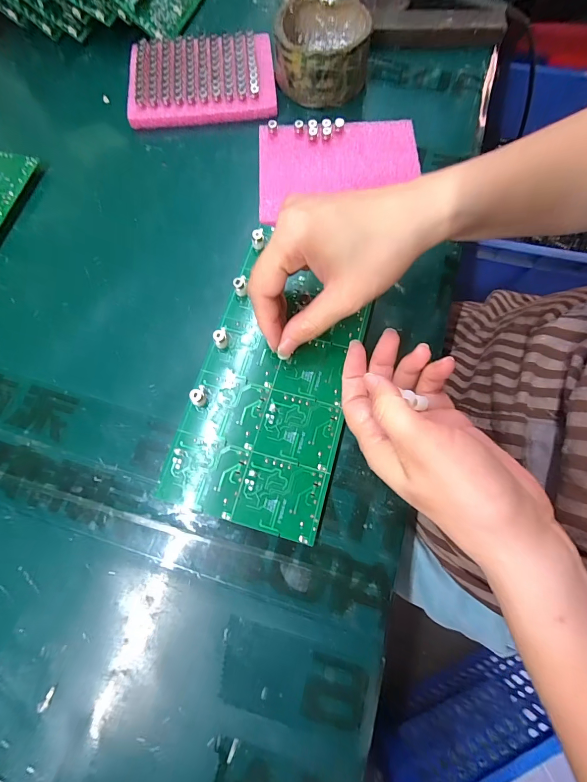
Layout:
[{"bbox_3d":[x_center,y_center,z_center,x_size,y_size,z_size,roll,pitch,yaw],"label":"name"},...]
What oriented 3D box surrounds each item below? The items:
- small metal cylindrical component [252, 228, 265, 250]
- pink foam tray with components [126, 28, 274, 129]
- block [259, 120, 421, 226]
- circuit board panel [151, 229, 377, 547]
[{"bbox_3d":[-0.029,-0.122,0.275,0.010,0.018,0.011,0,73,1],"label":"small metal cylindrical component"},{"bbox_3d":[-0.089,-0.310,0.336,0.136,0.020,0.105,-5,73,-1],"label":"pink foam tray with components"},{"bbox_3d":[0.040,-0.201,0.304,0.144,0.013,0.101,-6,73,-1],"label":"block"},{"bbox_3d":[-0.013,-0.009,0.240,0.106,0.010,0.196,15,74,5],"label":"circuit board panel"}]

